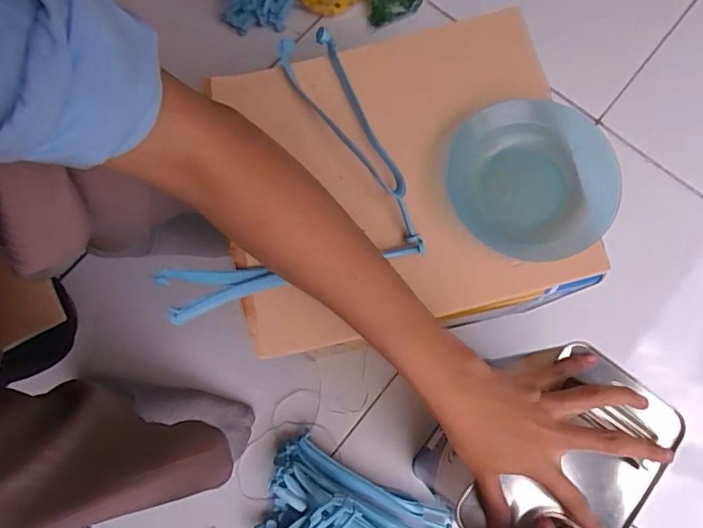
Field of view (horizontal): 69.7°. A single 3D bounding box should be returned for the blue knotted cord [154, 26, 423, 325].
[{"bbox_3d":[-0.067,-0.080,0.405,0.196,0.014,0.207,-15,77,-4],"label":"blue knotted cord"}]

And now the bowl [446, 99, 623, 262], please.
[{"bbox_3d":[0.143,-0.065,0.402,0.122,0.031,0.127,0,77,0],"label":"bowl"}]

